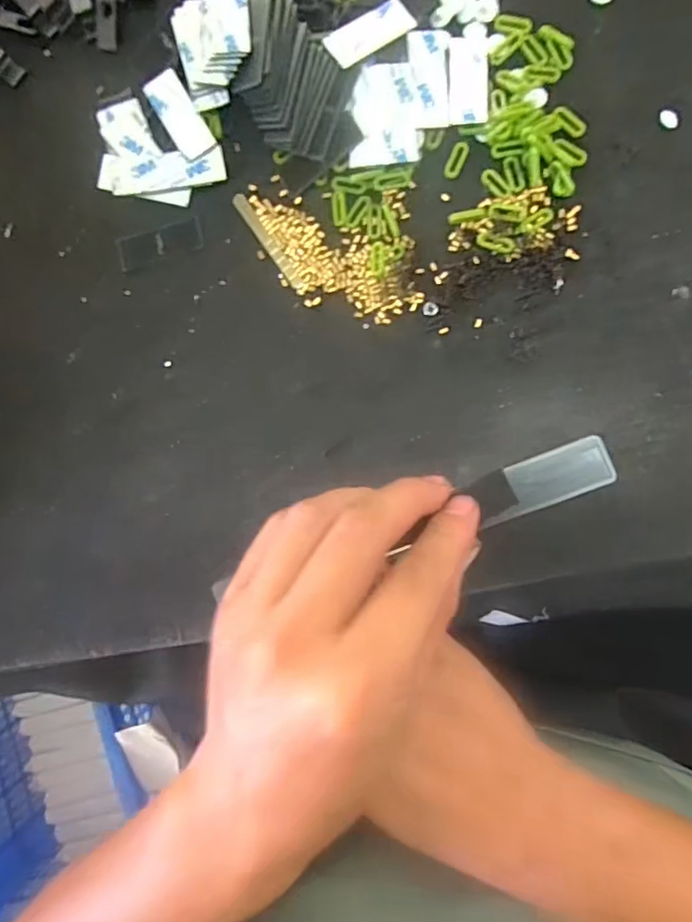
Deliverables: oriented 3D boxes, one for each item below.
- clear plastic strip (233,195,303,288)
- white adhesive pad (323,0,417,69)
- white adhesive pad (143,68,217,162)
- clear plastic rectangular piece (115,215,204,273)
[{"bbox_3d":[-0.044,-0.124,0.298,0.007,0.004,0.064,-34,87,6],"label":"clear plastic strip"},{"bbox_3d":[0.013,-0.227,0.279,0.050,0.004,0.020,-37,86,-9],"label":"white adhesive pad"},{"bbox_3d":[-0.093,-0.195,0.298,0.019,0.005,0.054,-32,87,6],"label":"white adhesive pad"},{"bbox_3d":[-0.109,-0.126,0.307,0.052,0.004,0.018,-13,89,7],"label":"clear plastic rectangular piece"}]

